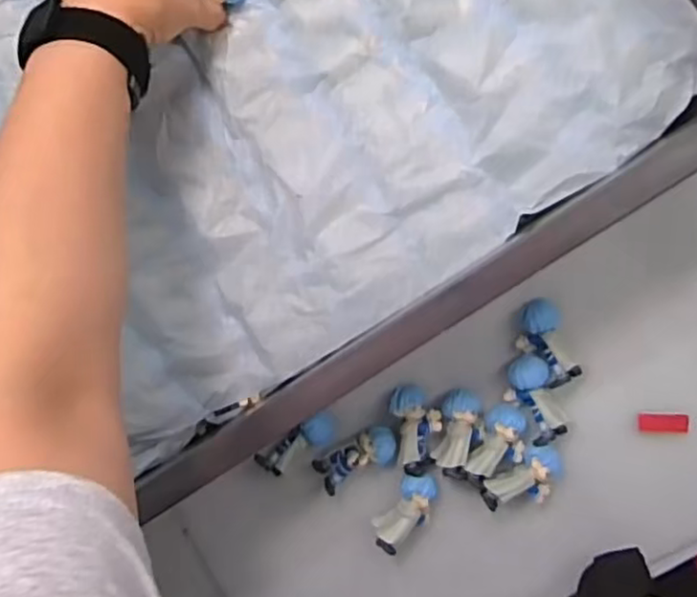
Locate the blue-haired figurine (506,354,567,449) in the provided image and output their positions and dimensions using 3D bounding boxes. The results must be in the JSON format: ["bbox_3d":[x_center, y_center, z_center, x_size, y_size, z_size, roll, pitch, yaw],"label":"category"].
[{"bbox_3d":[0.134,0.074,0.483,0.033,0.021,0.063,-18,92,7],"label":"blue-haired figurine"}]

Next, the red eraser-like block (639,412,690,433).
[{"bbox_3d":[0.229,0.091,0.484,0.034,0.006,0.014,1,94,6],"label":"red eraser-like block"}]

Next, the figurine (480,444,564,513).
[{"bbox_3d":[0.129,0.134,0.484,0.062,0.021,0.036,-39,89,8],"label":"figurine"}]

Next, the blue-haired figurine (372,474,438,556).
[{"bbox_3d":[0.045,0.159,0.499,0.034,0.030,0.062,34,97,3],"label":"blue-haired figurine"}]

